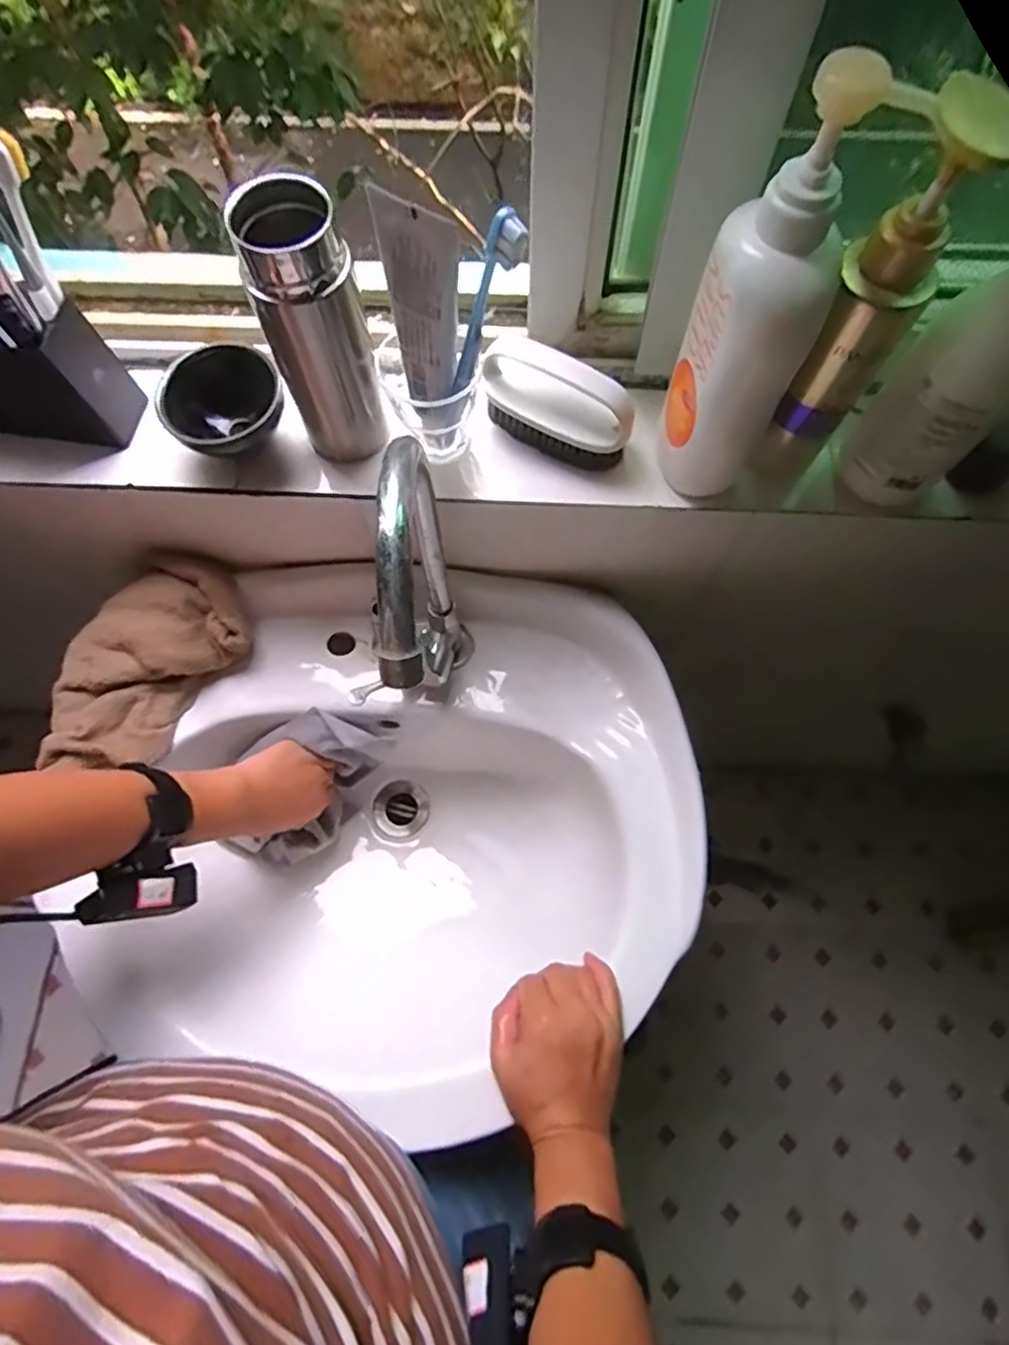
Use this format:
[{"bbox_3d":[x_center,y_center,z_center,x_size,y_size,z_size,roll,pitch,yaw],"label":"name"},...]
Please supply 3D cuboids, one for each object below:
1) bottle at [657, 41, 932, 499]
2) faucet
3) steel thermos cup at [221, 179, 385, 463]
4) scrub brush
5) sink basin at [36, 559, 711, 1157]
[{"bbox_3d":[0.140,-0.198,0.377,0.076,0.236,0.058,27,73,10],"label":"bottle"},{"bbox_3d":[-0.047,-0.027,0.452,0.040,0.302,0.138,-13,71,-4],"label":"faucet"},{"bbox_3d":[-0.122,-0.217,0.424,0.058,0.165,0.057,0,71,1],"label":"steel thermos cup"},{"bbox_3d":[0.039,-0.195,0.479,0.112,0.063,0.039,27,73,10],"label":"scrub brush"},{"bbox_3d":[-0.080,0.148,0.608,0.478,0.199,0.478,-1,72,2],"label":"sink basin"}]

